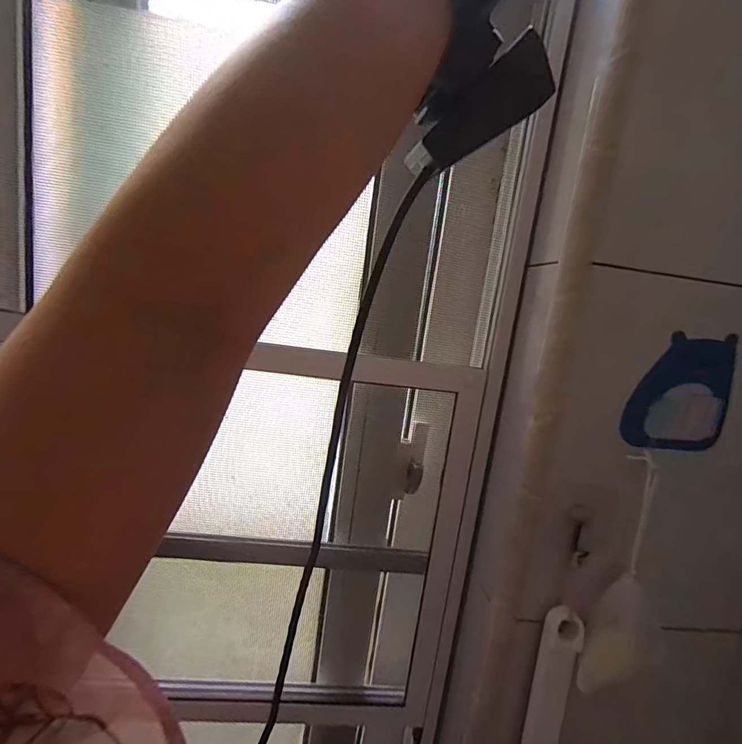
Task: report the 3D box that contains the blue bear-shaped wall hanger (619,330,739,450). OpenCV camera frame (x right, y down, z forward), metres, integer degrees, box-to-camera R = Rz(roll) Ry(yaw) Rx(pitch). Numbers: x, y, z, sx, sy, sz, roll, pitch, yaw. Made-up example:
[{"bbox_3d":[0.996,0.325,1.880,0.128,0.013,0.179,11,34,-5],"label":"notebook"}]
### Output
[{"bbox_3d":[0.251,0.017,0.347,0.083,0.092,0.007,6,10,-5],"label":"blue bear-shaped wall hanger"}]

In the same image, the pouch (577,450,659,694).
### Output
[{"bbox_3d":[0.217,0.169,0.351,0.050,0.199,0.014,12,3,8],"label":"pouch"}]

